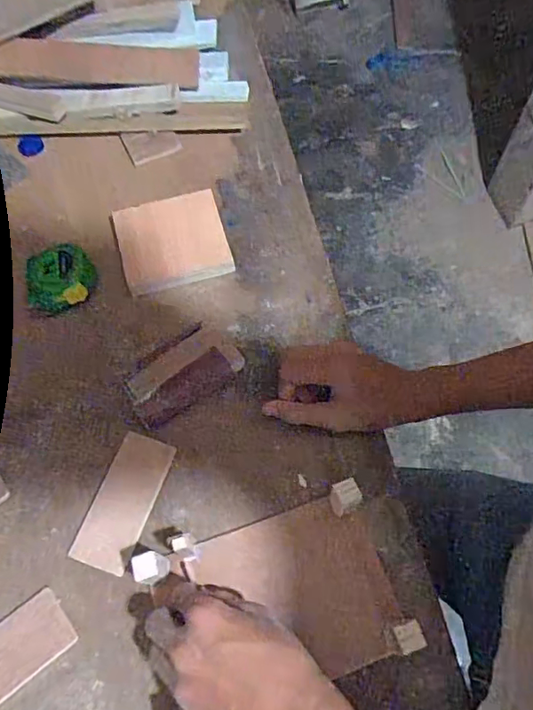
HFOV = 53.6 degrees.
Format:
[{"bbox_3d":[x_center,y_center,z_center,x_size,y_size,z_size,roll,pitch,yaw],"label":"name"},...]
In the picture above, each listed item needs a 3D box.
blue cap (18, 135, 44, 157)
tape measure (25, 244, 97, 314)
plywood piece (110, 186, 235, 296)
[{"bbox_3d":[-0.309,-0.274,0.690,0.032,0.010,0.030,-1,63,1],"label":"blue cap"},{"bbox_3d":[-0.220,-0.084,0.557,0.073,0.025,0.069,1,65,-1],"label":"tape measure"},{"bbox_3d":[-0.106,-0.131,0.594,0.117,0.011,0.114,-15,63,-6],"label":"plywood piece"}]

